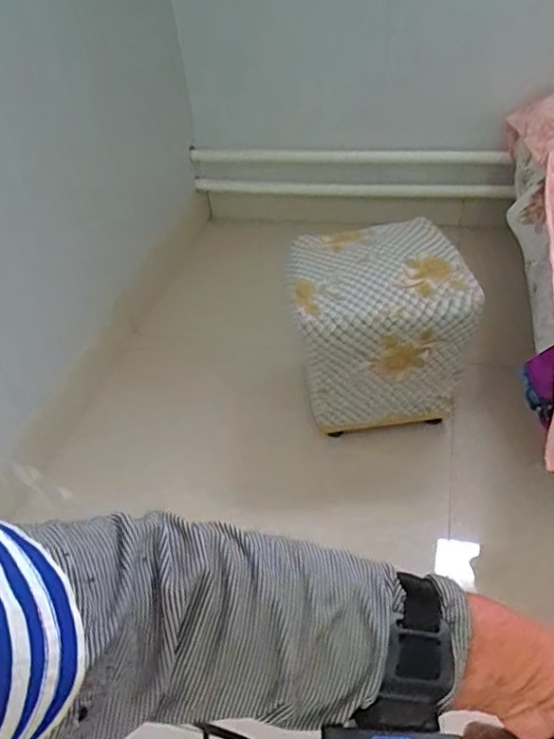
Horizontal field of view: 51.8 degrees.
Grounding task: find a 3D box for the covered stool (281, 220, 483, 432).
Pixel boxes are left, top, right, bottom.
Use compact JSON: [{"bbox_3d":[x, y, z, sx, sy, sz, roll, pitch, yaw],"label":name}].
[{"bbox_3d":[0.188,-0.059,1.094,0.299,0.332,0.255,-8,42,-2],"label":"covered stool"}]

